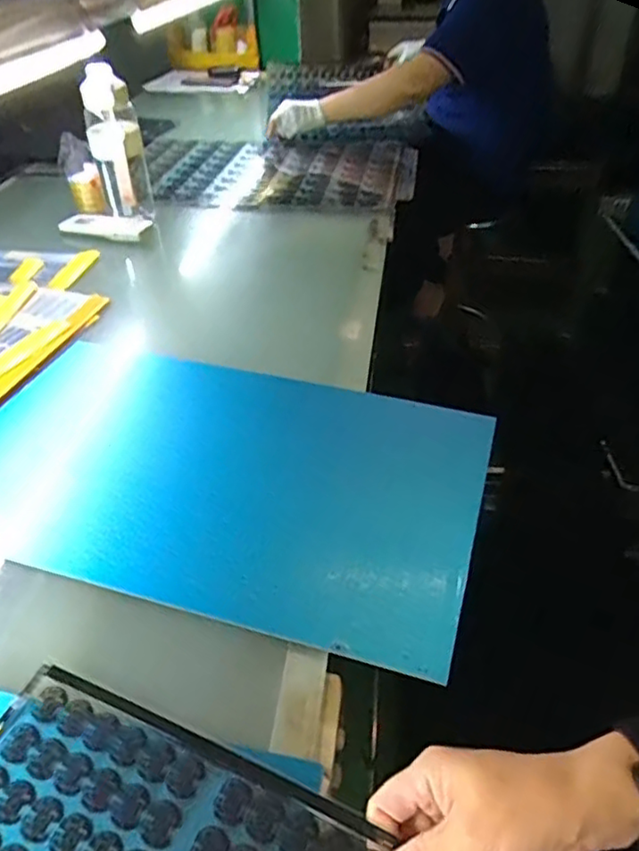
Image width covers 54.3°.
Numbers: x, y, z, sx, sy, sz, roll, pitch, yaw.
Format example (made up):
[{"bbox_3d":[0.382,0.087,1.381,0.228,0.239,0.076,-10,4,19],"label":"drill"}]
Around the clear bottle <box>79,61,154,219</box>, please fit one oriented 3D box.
[{"bbox_3d":[-0.307,-0.419,0.952,0.077,0.220,0.073,-12,41,-14],"label":"clear bottle"}]

